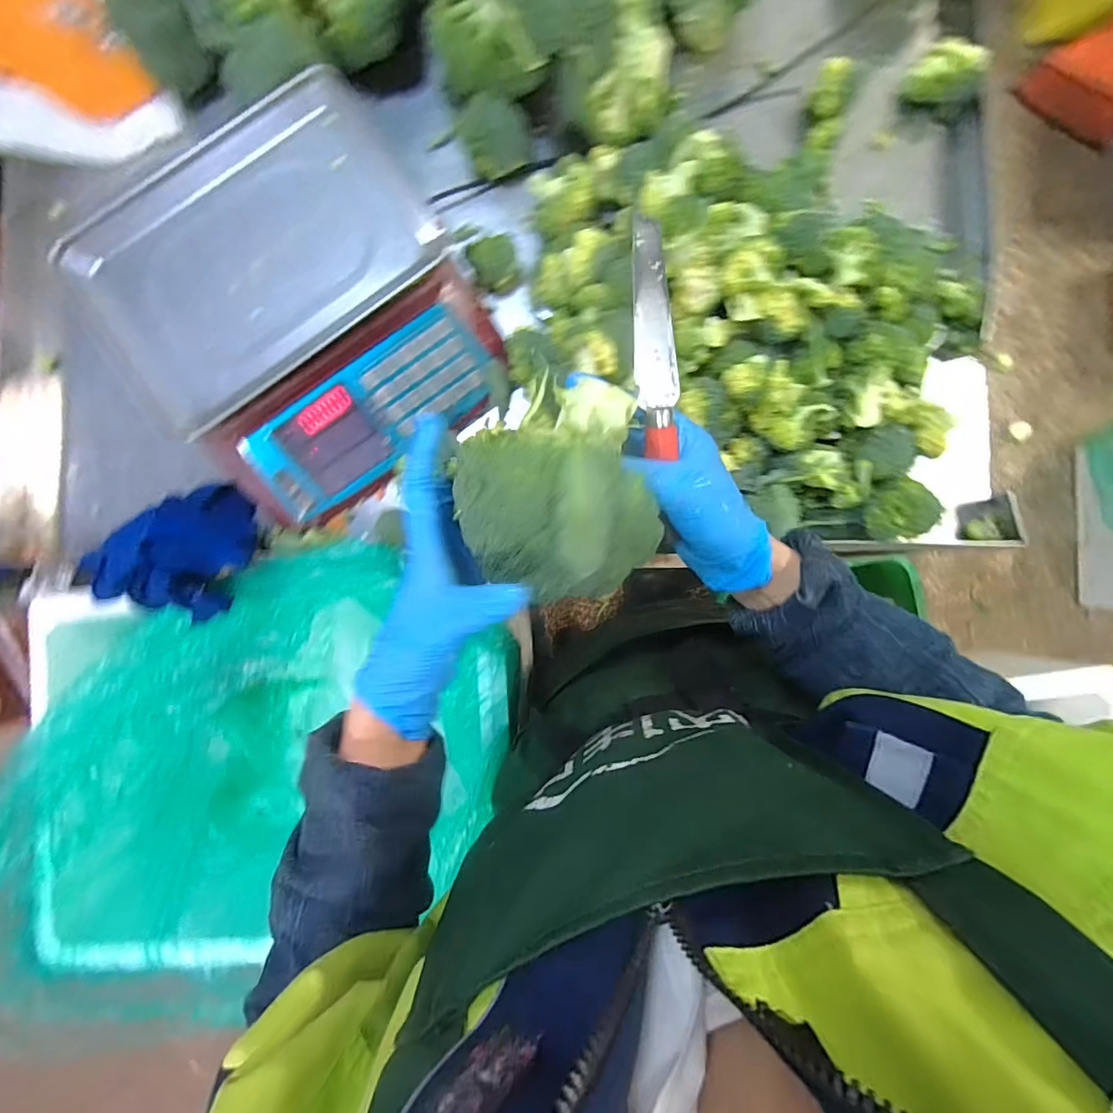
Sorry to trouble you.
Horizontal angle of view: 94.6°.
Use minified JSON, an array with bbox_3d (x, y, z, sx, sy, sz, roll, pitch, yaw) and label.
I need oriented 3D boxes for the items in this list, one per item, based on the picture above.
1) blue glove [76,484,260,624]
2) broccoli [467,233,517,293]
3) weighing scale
[{"bbox_3d":[-0.399,-0.003,0.543,0.107,0.088,0.150,44,89,4],"label":"blue glove"},{"bbox_3d":[-0.071,-0.330,0.582,0.051,0.049,0.033,-11,86,2],"label":"broccoli"},{"bbox_3d":[-0.265,-0.248,0.535,0.337,0.094,0.350,-31,86,0],"label":"weighing scale"}]

